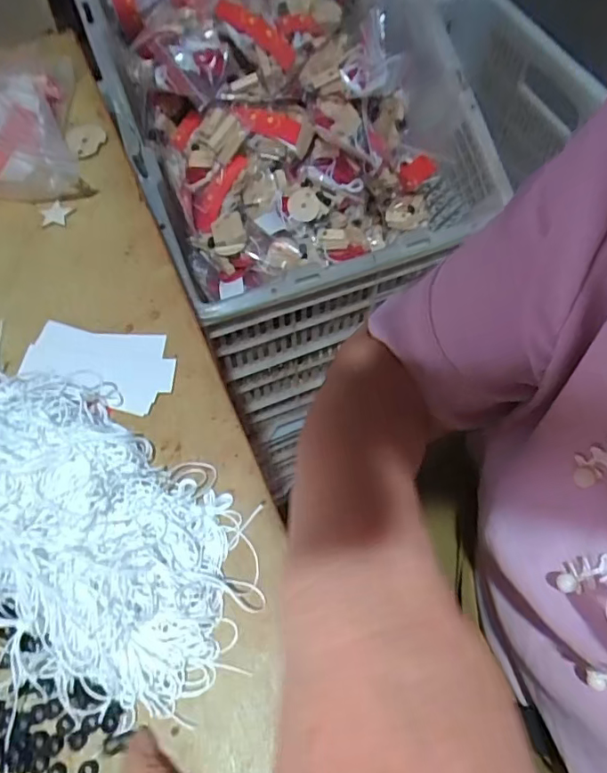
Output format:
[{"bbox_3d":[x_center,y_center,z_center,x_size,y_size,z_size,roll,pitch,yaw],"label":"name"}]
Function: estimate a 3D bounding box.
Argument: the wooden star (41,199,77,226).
[{"bbox_3d":[-0.208,-0.144,0.446,0.026,0.004,0.025,28,75,15],"label":"wooden star"}]

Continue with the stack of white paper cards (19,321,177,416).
[{"bbox_3d":[-0.146,-0.015,0.382,0.109,0.008,0.060,7,64,5],"label":"stack of white paper cards"}]

